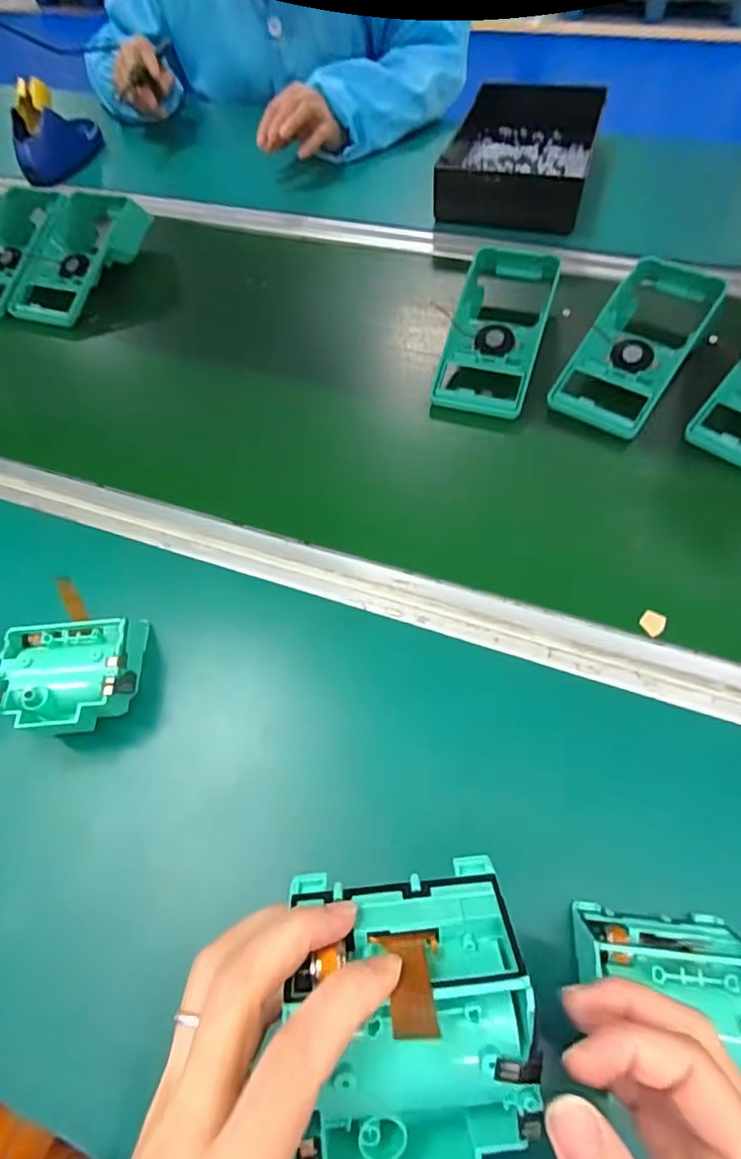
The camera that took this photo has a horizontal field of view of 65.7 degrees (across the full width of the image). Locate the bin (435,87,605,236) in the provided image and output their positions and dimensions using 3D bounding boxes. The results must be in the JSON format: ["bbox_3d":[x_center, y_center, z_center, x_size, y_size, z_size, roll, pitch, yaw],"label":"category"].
[{"bbox_3d":[0.178,-0.504,0.679,0.172,0.056,0.262,14,62,10],"label":"bin"}]

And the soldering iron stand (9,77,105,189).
[{"bbox_3d":[-0.429,-0.605,0.773,0.065,0.091,0.167,9,61,8],"label":"soldering iron stand"}]

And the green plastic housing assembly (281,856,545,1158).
[{"bbox_3d":[0.013,0.137,0.179,0.072,0.041,0.084,-6,60,-1],"label":"green plastic housing assembly"}]

